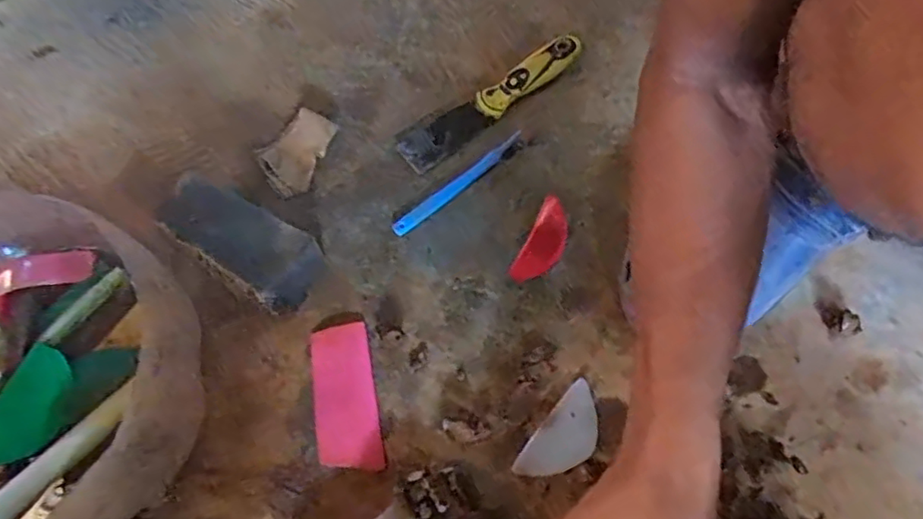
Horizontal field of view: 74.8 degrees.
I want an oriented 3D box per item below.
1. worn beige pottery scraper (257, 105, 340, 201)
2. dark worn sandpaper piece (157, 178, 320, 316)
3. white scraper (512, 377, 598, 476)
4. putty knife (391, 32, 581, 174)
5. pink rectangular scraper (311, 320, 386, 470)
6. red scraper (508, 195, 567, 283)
[{"bbox_3d":[-0.142,-0.095,0.524,0.048,0.013,0.076,32,72,13],"label":"worn beige pottery scraper"},{"bbox_3d":[-0.169,-0.014,0.475,0.118,0.052,0.060,32,72,13],"label":"dark worn sandpaper piece"},{"bbox_3d":[0.077,0.130,0.441,0.038,0.004,0.081,39,73,15],"label":"white scraper"},{"bbox_3d":[0.029,-0.146,0.543,0.195,0.017,0.040,-35,71,-13],"label":"putty knife"},{"bbox_3d":[-0.088,0.102,0.455,0.044,0.004,0.108,-11,68,-4],"label":"pink rectangular scraper"},{"bbox_3d":[0.069,-0.015,0.499,0.031,0.005,0.080,25,70,11],"label":"red scraper"}]

